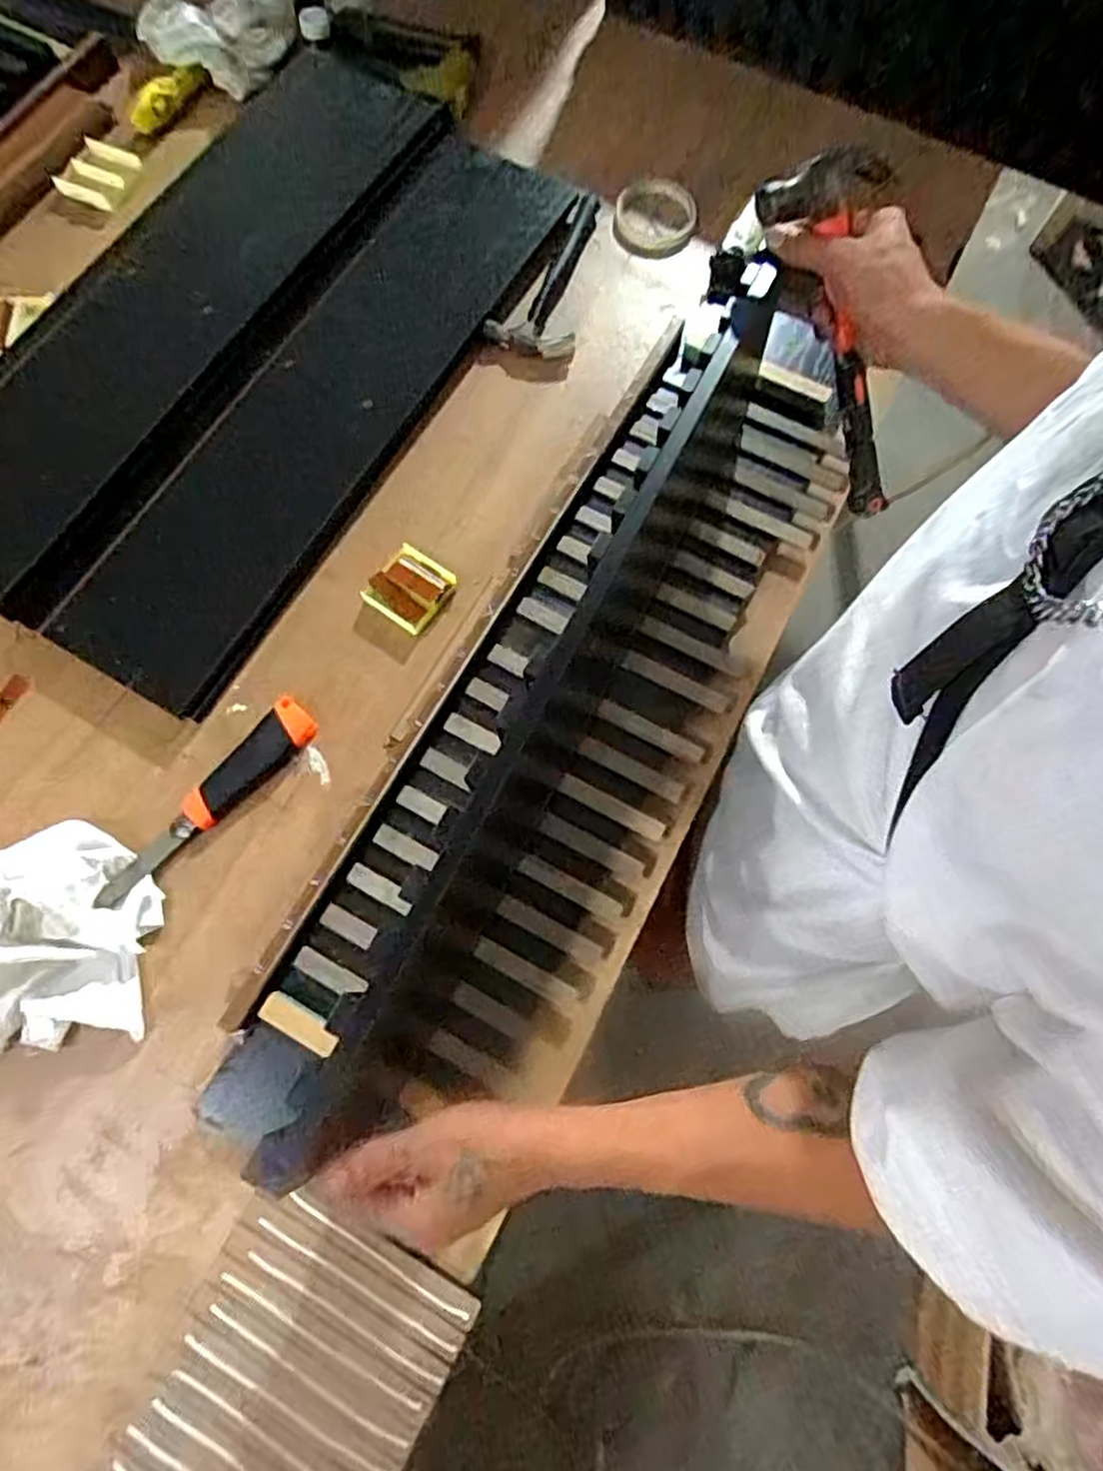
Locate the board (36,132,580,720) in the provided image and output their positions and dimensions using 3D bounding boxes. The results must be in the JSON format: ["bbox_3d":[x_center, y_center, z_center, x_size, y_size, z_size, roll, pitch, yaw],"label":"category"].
[{"bbox_3d":[-0.208,-0.354,0.703,0.188,0.048,0.701,30,75,8],"label":"board"}]

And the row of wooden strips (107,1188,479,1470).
[{"bbox_3d":[-0.210,0.501,0.455,0.164,0.018,0.352,29,75,8],"label":"row of wooden strips"}]

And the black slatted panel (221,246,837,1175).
[{"bbox_3d":[0.031,-0.047,0.616,0.222,0.038,0.858,28,74,7],"label":"black slatted panel"}]

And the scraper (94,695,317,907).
[{"bbox_3d":[-0.287,0.053,0.595,0.042,0.021,0.212,40,77,10],"label":"scraper"}]

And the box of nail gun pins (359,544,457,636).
[{"bbox_3d":[-0.129,-0.136,0.656,0.064,0.018,0.069,36,76,9],"label":"box of nail gun pins"}]

